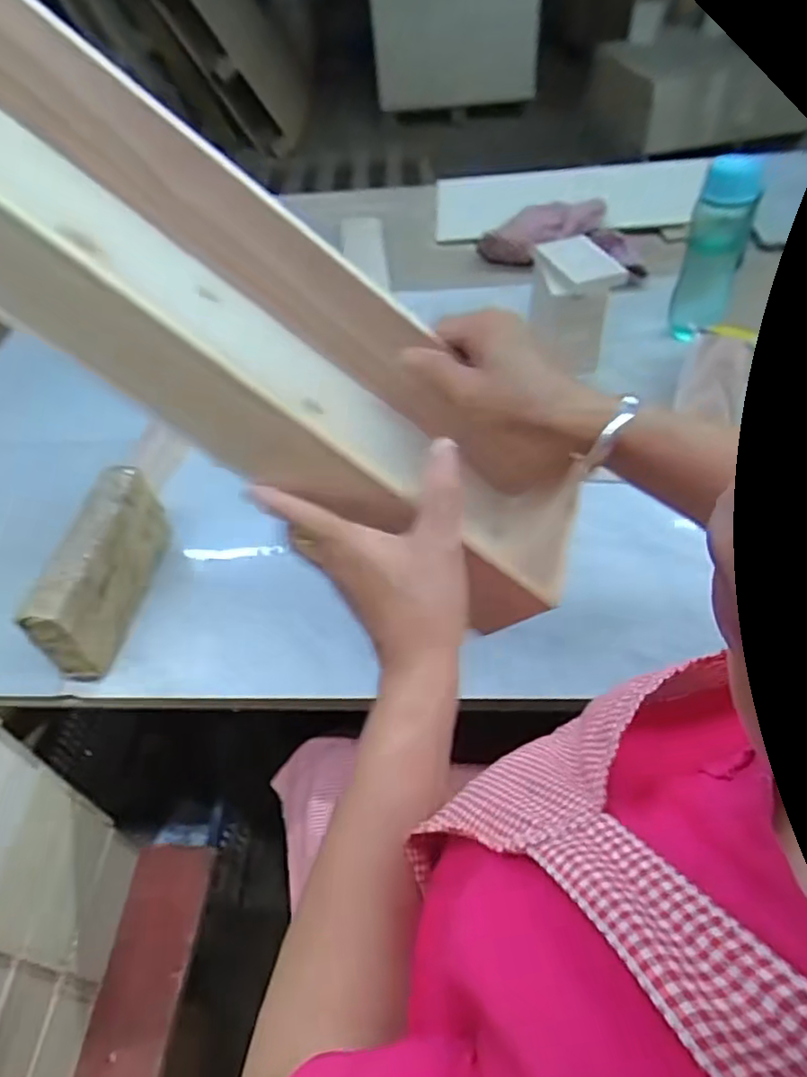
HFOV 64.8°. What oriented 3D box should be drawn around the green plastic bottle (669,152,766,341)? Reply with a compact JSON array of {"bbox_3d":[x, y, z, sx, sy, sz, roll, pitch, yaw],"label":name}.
[{"bbox_3d":[0.432,-0.405,0.883,0.074,0.240,0.069,15,52,20],"label":"green plastic bottle"}]

